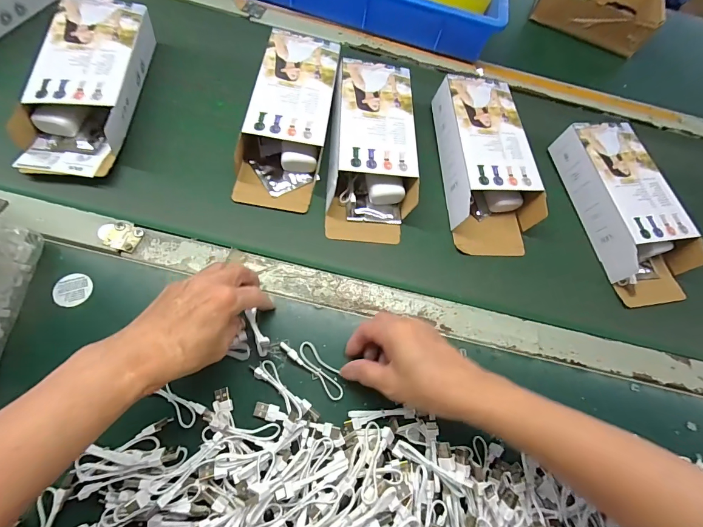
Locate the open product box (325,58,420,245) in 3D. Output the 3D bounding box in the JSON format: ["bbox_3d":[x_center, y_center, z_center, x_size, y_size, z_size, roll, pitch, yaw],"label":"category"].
[{"bbox_3d":[0.026,-0.153,0.456,0.110,0.057,0.253,1,69,-1],"label":"open product box"}]

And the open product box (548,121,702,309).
[{"bbox_3d":[0.372,-0.076,0.467,0.104,0.057,0.252,-9,69,-5],"label":"open product box"}]

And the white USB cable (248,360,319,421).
[{"bbox_3d":[-0.063,0.122,0.328,0.077,0.011,0.019,42,73,13],"label":"white USB cable"}]

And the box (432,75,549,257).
[{"bbox_3d":[0.183,-0.136,0.475,0.111,0.064,0.253,-1,69,-2],"label":"box"}]

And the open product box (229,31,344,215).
[{"bbox_3d":[-0.078,-0.194,0.457,0.107,0.055,0.260,8,69,1],"label":"open product box"}]

